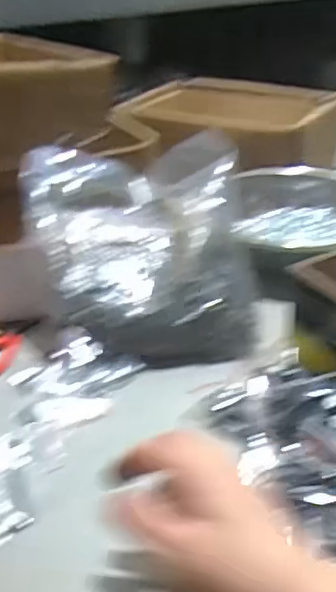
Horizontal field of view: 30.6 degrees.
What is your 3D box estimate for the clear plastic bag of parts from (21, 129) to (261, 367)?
[{"bbox_3d":[-0.032,-0.058,0.659,0.231,0.143,0.205,-4,30,-4],"label":"clear plastic bag of parts"}]

